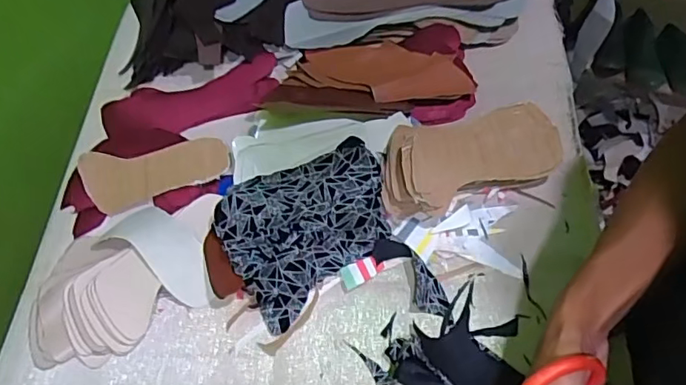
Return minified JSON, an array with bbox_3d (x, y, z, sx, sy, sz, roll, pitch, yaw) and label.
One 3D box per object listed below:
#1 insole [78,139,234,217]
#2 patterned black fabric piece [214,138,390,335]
[{"bbox_3d":[-0.215,-0.020,0.614,0.167,0.006,0.070,-7,80,1],"label":"insole"},{"bbox_3d":[-0.037,0.029,0.553,0.171,0.069,0.133,-32,62,-14],"label":"patterned black fabric piece"}]

